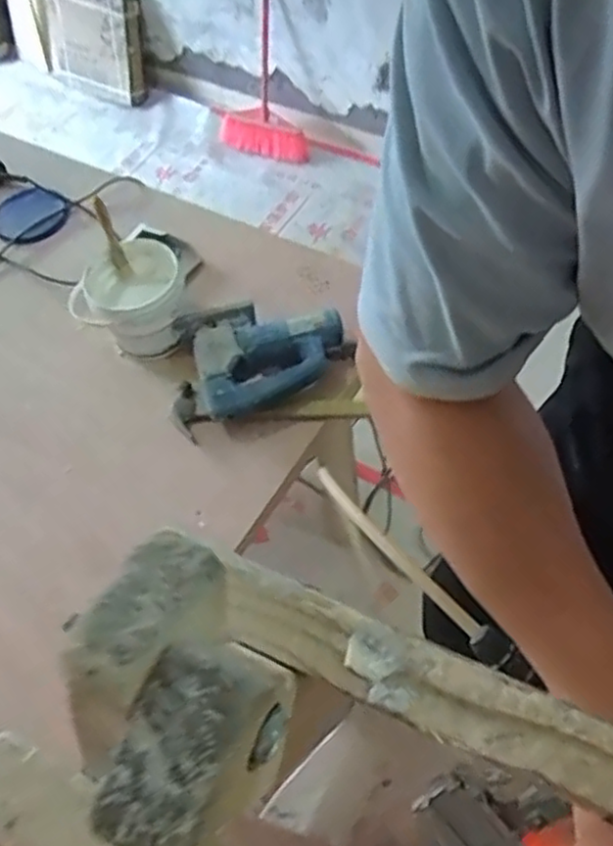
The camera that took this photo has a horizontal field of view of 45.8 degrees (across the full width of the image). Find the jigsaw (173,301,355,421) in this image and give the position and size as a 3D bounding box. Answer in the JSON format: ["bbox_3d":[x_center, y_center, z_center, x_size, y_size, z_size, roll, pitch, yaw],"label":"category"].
[{"bbox_3d":[-0.075,-0.132,1.204,0.271,0.081,0.223,-26,55,-10],"label":"jigsaw"}]

